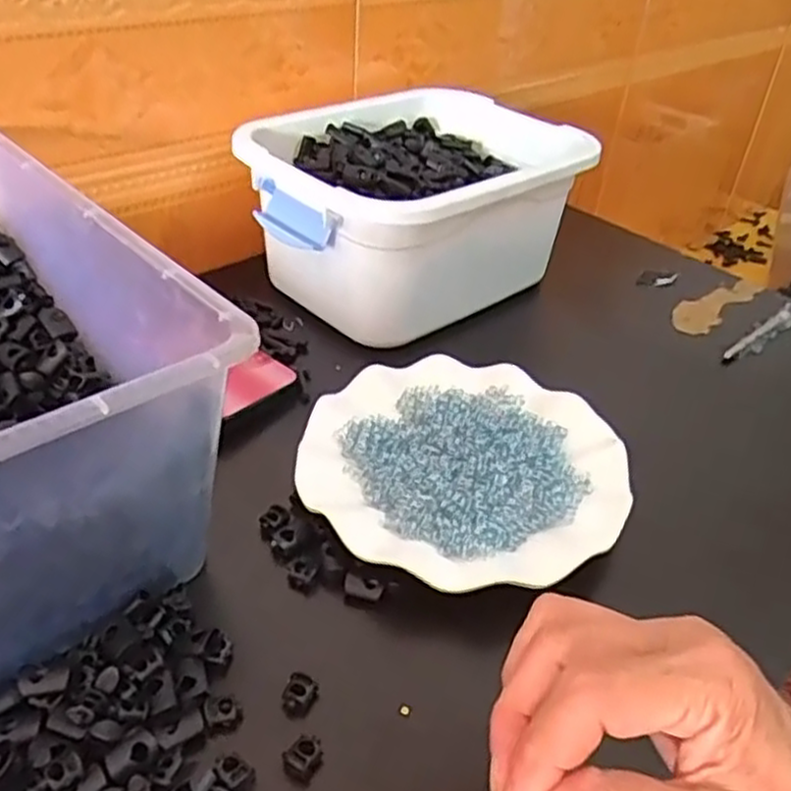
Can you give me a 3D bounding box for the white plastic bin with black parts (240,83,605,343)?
[{"bbox_3d":[0.018,-0.153,0.600,0.247,0.106,0.186,-26,47,-34],"label":"white plastic bin with black parts"}]

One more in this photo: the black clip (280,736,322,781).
[{"bbox_3d":[-0.038,0.148,0.310,0.012,0.009,0.016,30,44,29],"label":"black clip"}]

